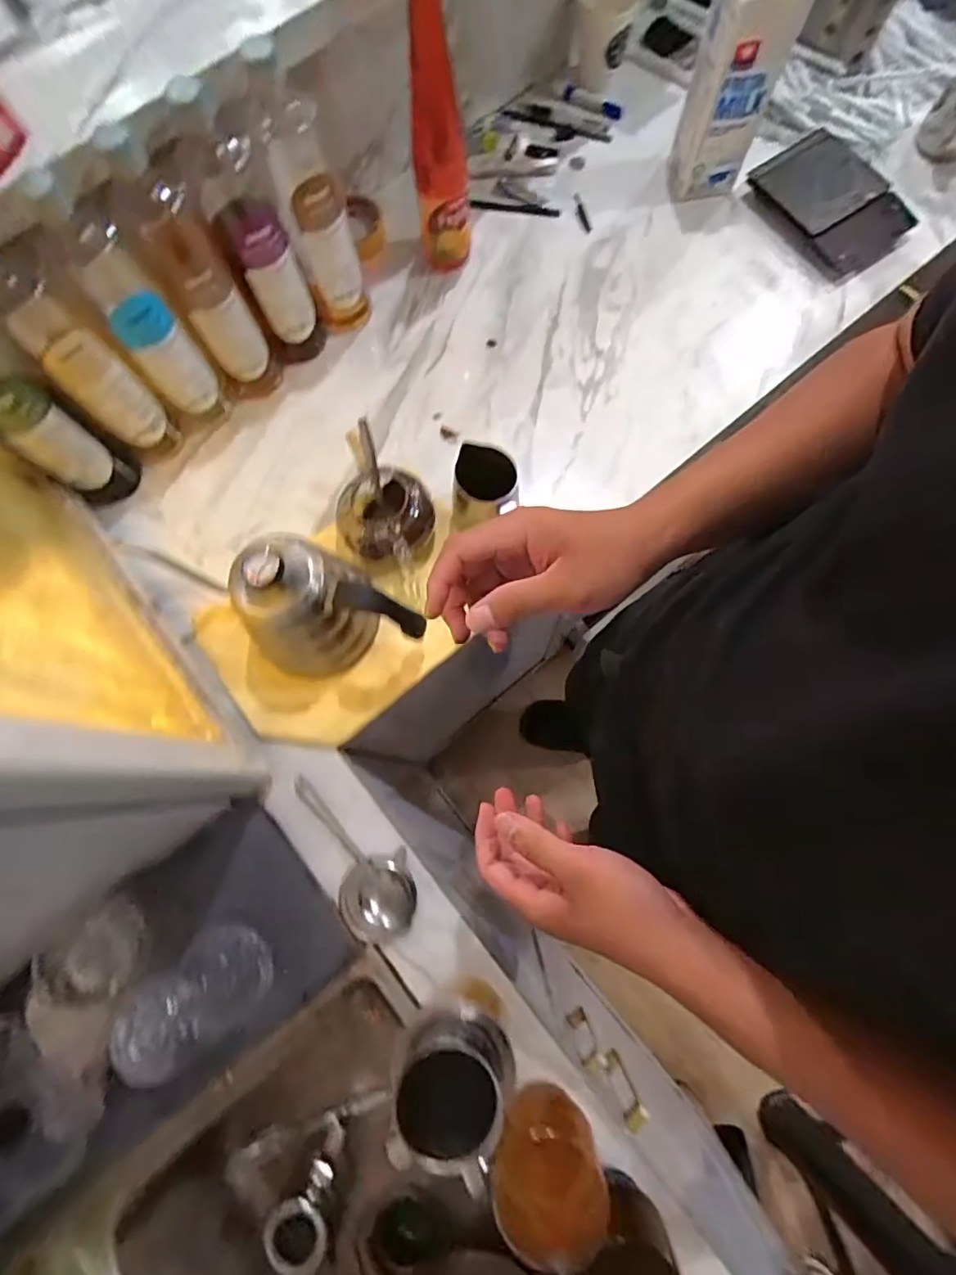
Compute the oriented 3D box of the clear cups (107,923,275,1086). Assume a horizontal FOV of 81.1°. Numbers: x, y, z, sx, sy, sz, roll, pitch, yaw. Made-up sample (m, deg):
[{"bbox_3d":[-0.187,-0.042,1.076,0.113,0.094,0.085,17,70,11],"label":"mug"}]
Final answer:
[{"bbox_3d":[-0.231,0.302,0.465,0.067,0.140,0.076,32,79,9],"label":"clear cups"}]

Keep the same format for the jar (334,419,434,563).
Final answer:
[{"bbox_3d":[-0.100,-0.138,0.578,0.095,0.097,0.099,0,76,2],"label":"jar"}]

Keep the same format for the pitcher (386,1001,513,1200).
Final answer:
[{"bbox_3d":[-0.019,0.322,0.401,0.080,0.066,0.079,20,78,7],"label":"pitcher"}]

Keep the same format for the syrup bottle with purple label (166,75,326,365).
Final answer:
[{"bbox_3d":[-0.216,-0.389,0.561,0.064,0.253,0.052,-23,76,-4],"label":"syrup bottle with purple label"}]

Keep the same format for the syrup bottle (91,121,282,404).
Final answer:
[{"bbox_3d":[-0.274,-0.352,0.557,0.062,0.251,0.057,-30,77,-5],"label":"syrup bottle"}]

